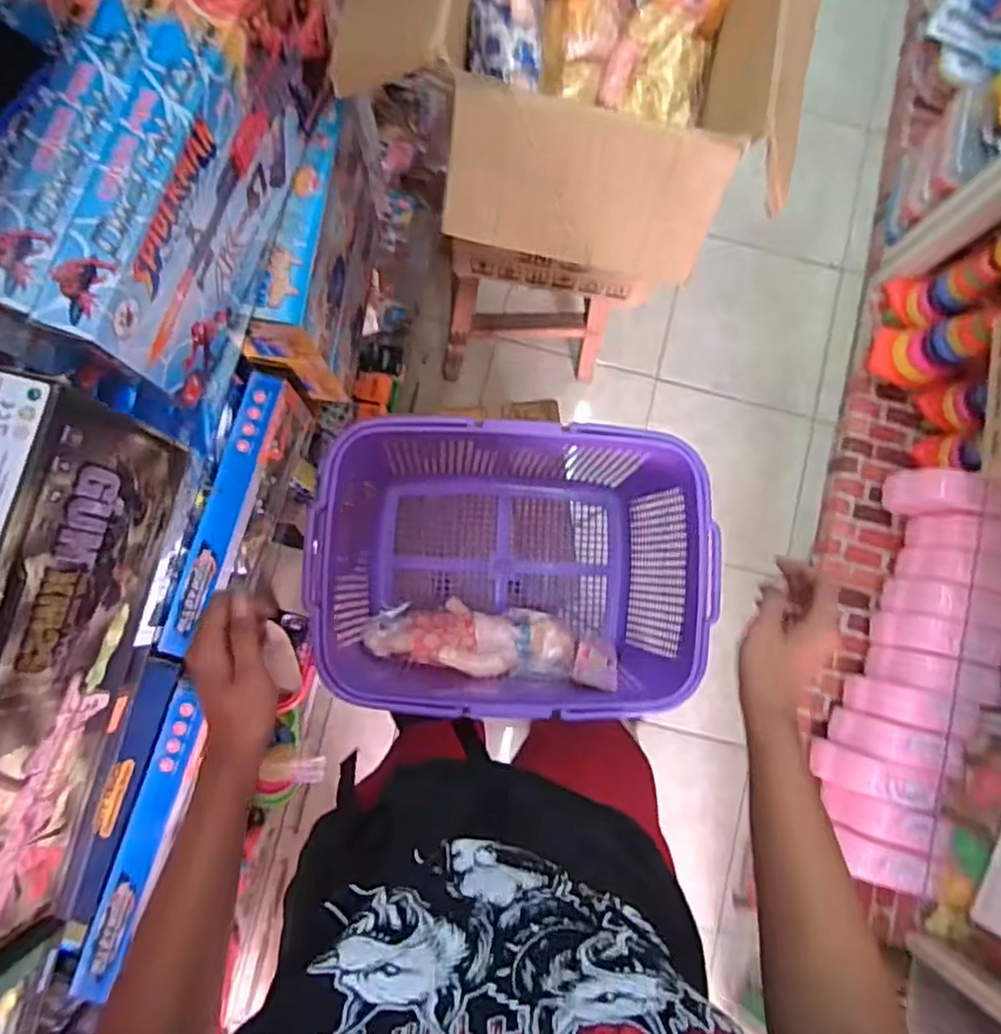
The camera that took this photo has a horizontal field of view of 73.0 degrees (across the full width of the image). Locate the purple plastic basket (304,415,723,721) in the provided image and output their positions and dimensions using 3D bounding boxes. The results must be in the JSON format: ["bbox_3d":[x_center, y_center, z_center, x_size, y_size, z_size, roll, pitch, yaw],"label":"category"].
[{"bbox_3d":[0.013,0.053,0.789,0.411,0.230,0.313,2,83,-4],"label":"purple plastic basket"}]

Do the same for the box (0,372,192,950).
[{"bbox_3d":[-0.384,0.127,0.548,0.075,0.198,0.439,13,82,-2],"label":"box"}]

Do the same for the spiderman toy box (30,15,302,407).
[{"bbox_3d":[-0.278,-0.278,0.614,0.060,0.194,0.325,18,82,-1],"label":"spiderman toy box"}]

